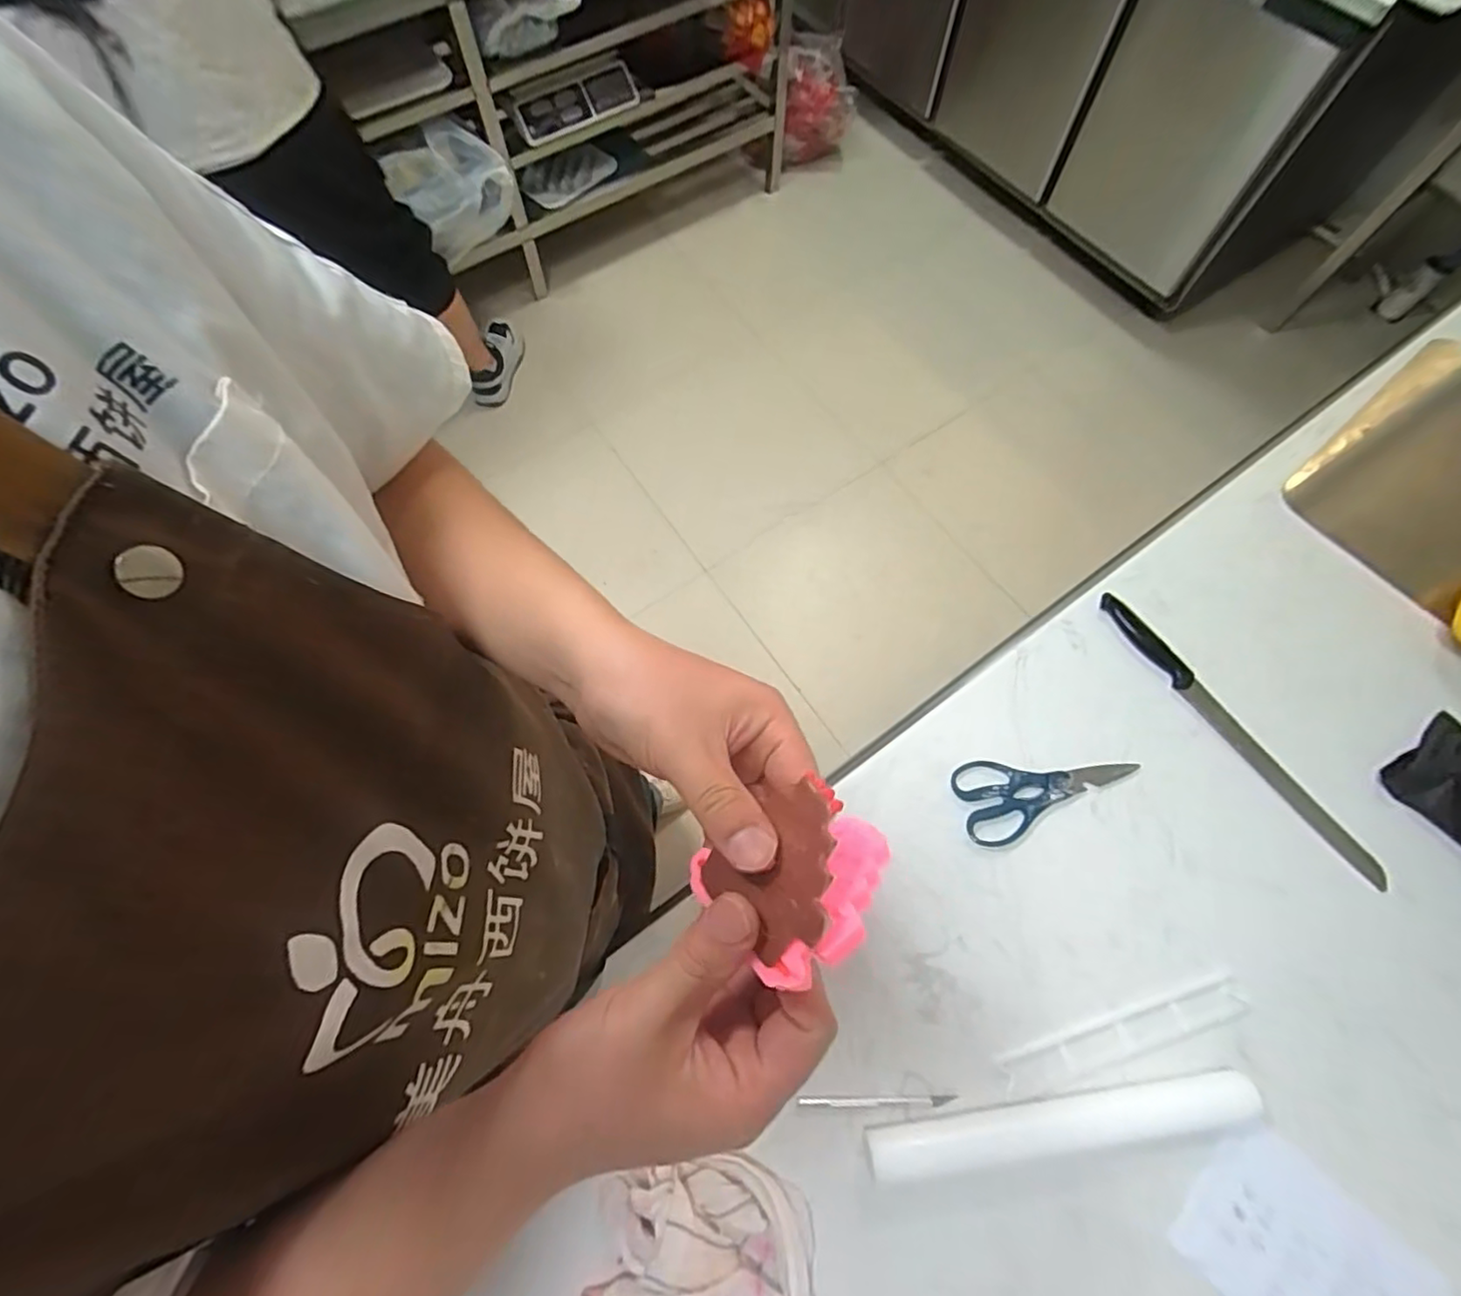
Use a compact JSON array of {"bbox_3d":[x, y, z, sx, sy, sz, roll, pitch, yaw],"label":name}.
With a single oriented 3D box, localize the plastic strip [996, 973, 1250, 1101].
[{"bbox_3d":[0.339,0.333,0.535,0.222,0.004,0.034,-15,72,-6],"label":"plastic strip"}]

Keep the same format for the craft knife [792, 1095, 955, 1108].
[{"bbox_3d":[0.124,0.383,0.527,0.132,0.006,0.009,0,71,-1],"label":"craft knife"}]

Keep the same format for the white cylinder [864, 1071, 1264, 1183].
[{"bbox_3d":[0.270,0.390,0.509,0.317,0.028,0.035,-7,71,-3],"label":"white cylinder"}]

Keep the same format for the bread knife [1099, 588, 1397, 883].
[{"bbox_3d":[0.514,0.083,0.636,0.032,0.012,0.350,-34,75,-12],"label":"bread knife"}]

